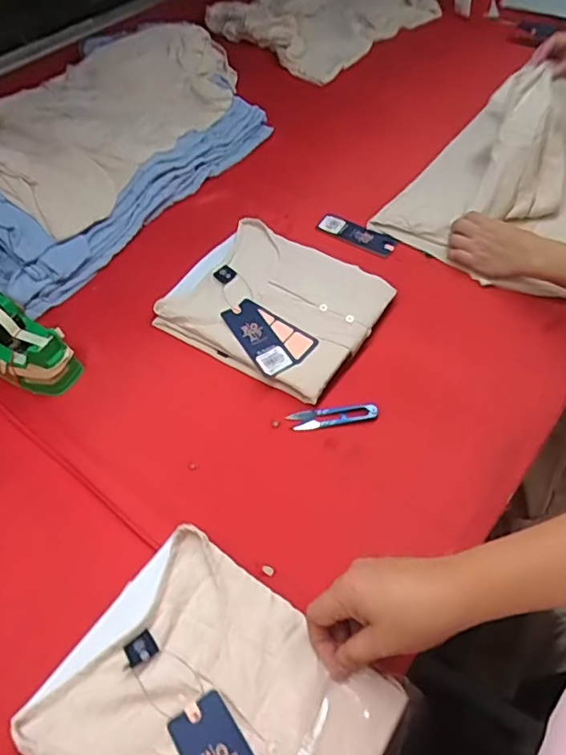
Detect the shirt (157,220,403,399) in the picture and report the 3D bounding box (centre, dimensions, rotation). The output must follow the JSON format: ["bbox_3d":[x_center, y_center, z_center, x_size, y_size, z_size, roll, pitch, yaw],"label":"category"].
[{"bbox_3d":[-0.010,-0.096,0.750,0.246,0.040,0.216,27,57,22],"label":"shirt"}]

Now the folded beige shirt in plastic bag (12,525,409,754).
[{"bbox_3d":[-0.056,0.272,0.465,0.252,0.024,0.210,28,58,22],"label":"folded beige shirt in plastic bag"}]

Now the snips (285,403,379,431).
[{"bbox_3d":[0.060,0.044,0.661,0.102,0.005,0.024,-9,52,-5],"label":"snips"}]

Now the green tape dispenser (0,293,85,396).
[{"bbox_3d":[-0.325,-0.051,0.668,0.164,0.099,0.068,21,55,18],"label":"green tape dispenser"}]

